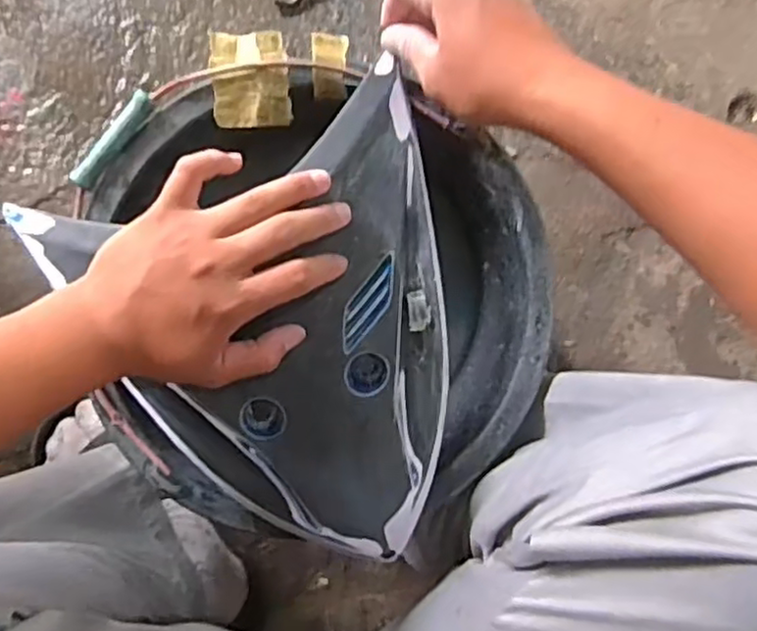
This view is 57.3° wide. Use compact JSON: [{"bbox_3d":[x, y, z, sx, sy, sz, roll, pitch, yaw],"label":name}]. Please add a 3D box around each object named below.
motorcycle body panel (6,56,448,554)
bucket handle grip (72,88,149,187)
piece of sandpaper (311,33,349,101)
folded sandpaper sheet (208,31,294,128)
[{"bbox_3d":[-0.038,0.023,0.455,0.247,0.038,0.283,-28,95,-3],"label":"motorcycle body panel"},{"bbox_3d":[-0.172,-0.114,0.450,0.012,0.011,0.073,38,91,-8],"label":"bucket handle grip"},{"bbox_3d":[-0.033,-0.168,0.466,0.024,0.008,0.045,2,93,-5],"label":"piece of sandpaper"},{"bbox_3d":[-0.085,-0.158,0.462,0.050,0.010,0.062,-4,96,-5],"label":"folded sandpaper sheet"}]

